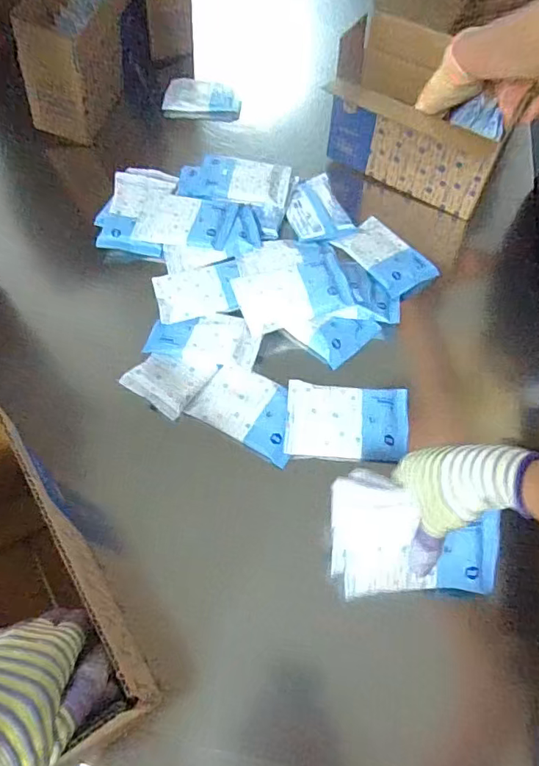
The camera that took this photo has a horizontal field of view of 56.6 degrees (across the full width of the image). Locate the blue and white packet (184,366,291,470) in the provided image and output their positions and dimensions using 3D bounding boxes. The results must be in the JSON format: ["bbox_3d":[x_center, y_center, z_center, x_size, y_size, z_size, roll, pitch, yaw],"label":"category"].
[{"bbox_3d":[-0.020,0.029,0.555,0.121,0.017,0.077,27,65,17],"label":"blue and white packet"}]

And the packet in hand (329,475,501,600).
[{"bbox_3d":[0.126,0.139,0.442,0.140,0.025,0.098,0,99,5],"label":"packet in hand"}]

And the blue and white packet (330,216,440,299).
[{"bbox_3d":[0.153,-0.171,0.663,0.085,0.009,0.123,-36,64,-17],"label":"blue and white packet"}]

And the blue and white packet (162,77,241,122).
[{"bbox_3d":[-0.117,-0.501,0.879,0.133,0.032,0.087,3,60,5],"label":"blue and white packet"}]

